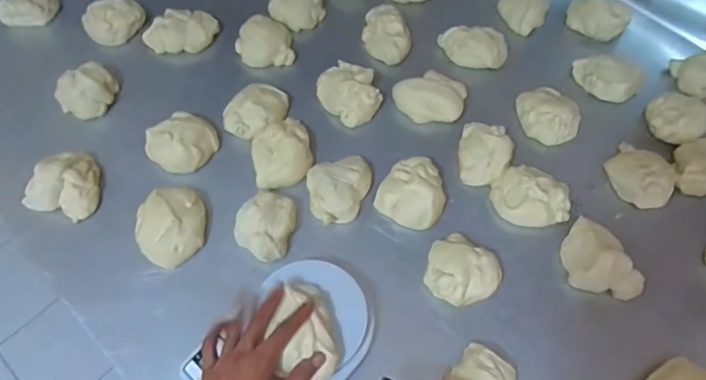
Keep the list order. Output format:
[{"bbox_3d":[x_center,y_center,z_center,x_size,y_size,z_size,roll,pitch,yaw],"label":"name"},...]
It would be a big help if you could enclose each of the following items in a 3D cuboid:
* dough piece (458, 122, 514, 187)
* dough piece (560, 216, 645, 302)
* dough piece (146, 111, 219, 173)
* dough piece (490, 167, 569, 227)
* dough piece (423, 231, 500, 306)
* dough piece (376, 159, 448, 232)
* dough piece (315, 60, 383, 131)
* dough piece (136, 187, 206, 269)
[{"bbox_3d":[0.196,-0.055,0.725,0.078,0.043,0.103,14,59,7],"label":"dough piece"},{"bbox_3d":[0.323,0.096,0.635,0.082,0.054,0.114,-37,67,-22],"label":"dough piece"},{"bbox_3d":[-0.252,-0.072,0.722,0.084,0.046,0.099,41,66,21],"label":"dough piece"},{"bbox_3d":[0.253,0.011,0.688,0.106,0.047,0.092,36,64,18],"label":"dough piece"},{"bbox_3d":[0.139,0.107,0.633,0.090,0.038,0.083,1,59,-1],"label":"dough piece"},{"bbox_3d":[0.087,0.002,0.692,0.090,0.044,0.097,1,59,-1],"label":"dough piece"},{"bbox_3d":[-0.004,-0.158,0.781,0.090,0.045,0.110,-34,65,-20],"label":"dough piece"},{"bbox_3d":[-0.242,0.047,0.653,0.089,0.043,0.102,-16,60,-11],"label":"dough piece"}]

